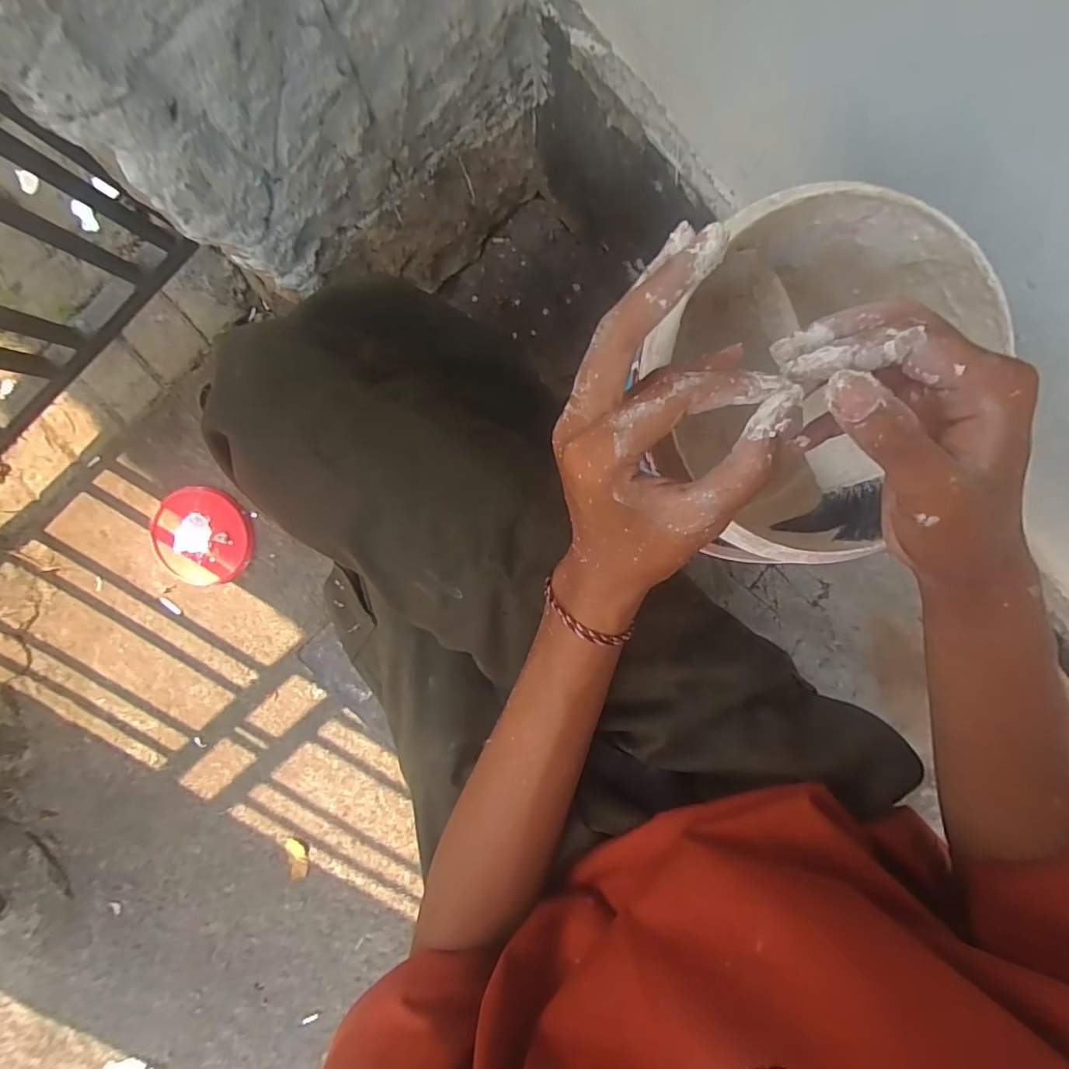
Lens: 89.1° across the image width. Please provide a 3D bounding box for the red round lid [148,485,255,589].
[{"bbox_3d":[-0.627,0.005,1.019,0.193,0.029,0.180,0,96,2],"label":"red round lid"}]

